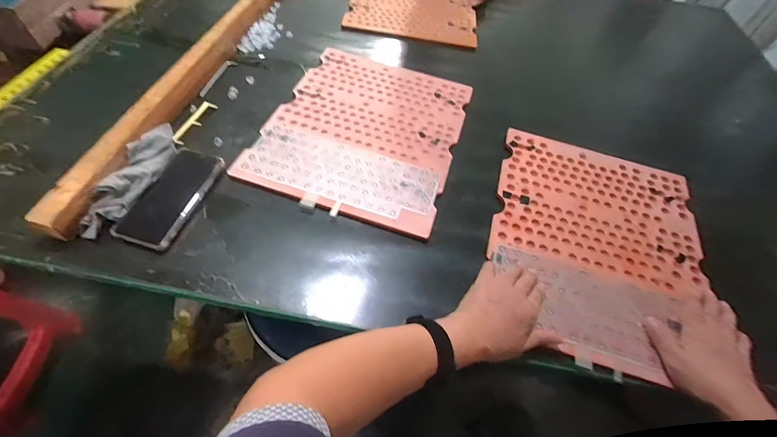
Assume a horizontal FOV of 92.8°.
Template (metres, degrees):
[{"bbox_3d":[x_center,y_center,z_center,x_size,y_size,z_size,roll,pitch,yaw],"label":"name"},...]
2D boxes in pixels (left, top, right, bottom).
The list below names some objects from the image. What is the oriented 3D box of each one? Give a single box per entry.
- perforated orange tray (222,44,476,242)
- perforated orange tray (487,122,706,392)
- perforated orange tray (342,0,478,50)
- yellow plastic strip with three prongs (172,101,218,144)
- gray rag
[{"bbox_3d":[-0.038,-0.165,0.655,0.315,0.013,0.387,17,55,5],"label":"perforated orange tray"},{"bbox_3d":[0.295,0.026,0.532,0.277,0.016,0.357,15,55,8],"label":"perforated orange tray"},{"bbox_3d":[0.069,-0.572,0.962,0.310,0.013,0.387,9,54,-1],"label":"perforated orange tray"},{"bbox_3d":[-0.331,-0.166,0.633,0.022,0.006,0.110,15,54,4],"label":"yellow plastic strip with three prongs"},{"bbox_3d":[-0.362,-0.059,0.530,0.050,0.033,0.195,12,54,1],"label":"gray rag"}]

